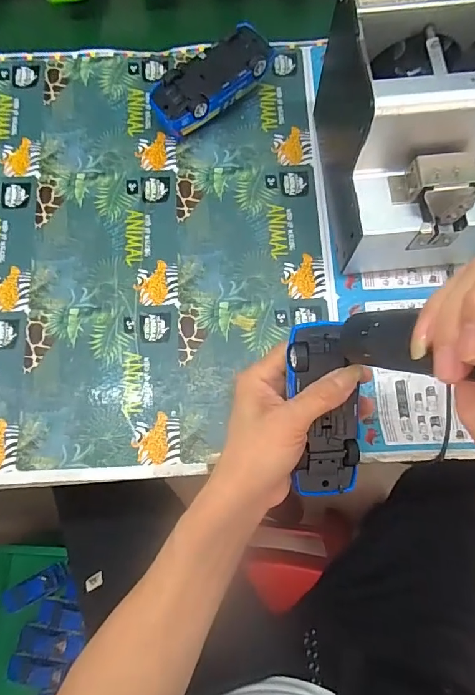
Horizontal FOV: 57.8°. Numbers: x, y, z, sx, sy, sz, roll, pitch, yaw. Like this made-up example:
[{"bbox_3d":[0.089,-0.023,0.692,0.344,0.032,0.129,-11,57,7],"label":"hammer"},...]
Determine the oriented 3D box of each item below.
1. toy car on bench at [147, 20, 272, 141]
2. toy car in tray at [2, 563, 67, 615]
[{"bbox_3d":[-0.025,-0.265,0.438,0.133,0.043,0.058,-36,79,-8],"label":"toy car on bench"},{"bbox_3d":[-0.431,0.513,0.914,0.136,0.029,0.046,-30,77,-7],"label":"toy car in tray"}]

